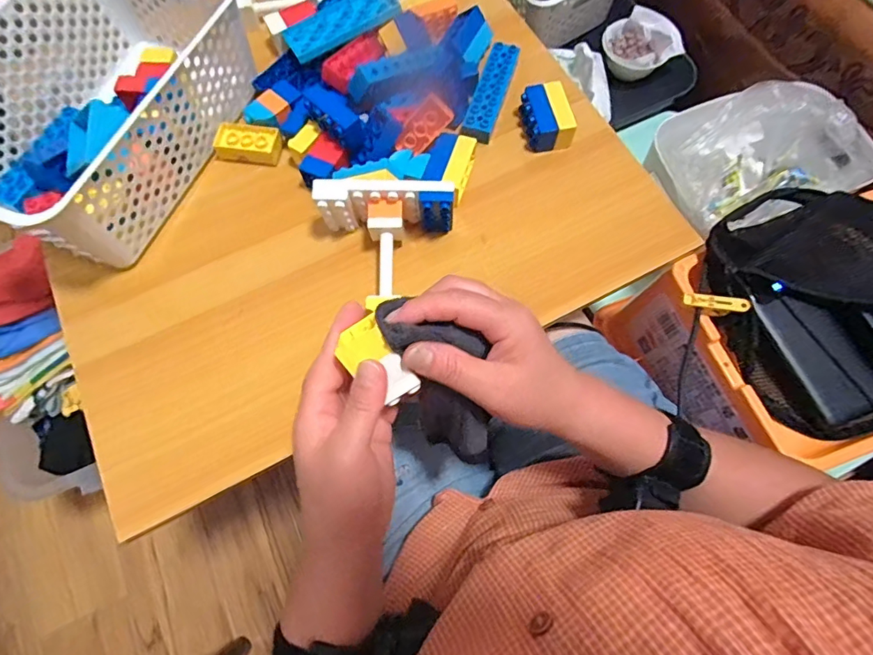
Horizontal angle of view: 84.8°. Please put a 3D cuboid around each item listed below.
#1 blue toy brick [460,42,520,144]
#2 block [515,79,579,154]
[{"bbox_3d":[0.061,-0.262,0.538,0.032,0.026,0.129,17,72,7],"label":"blue toy brick"},{"bbox_3d":[0.117,-0.224,0.516,0.046,0.038,0.065,-11,71,-3],"label":"block"}]

